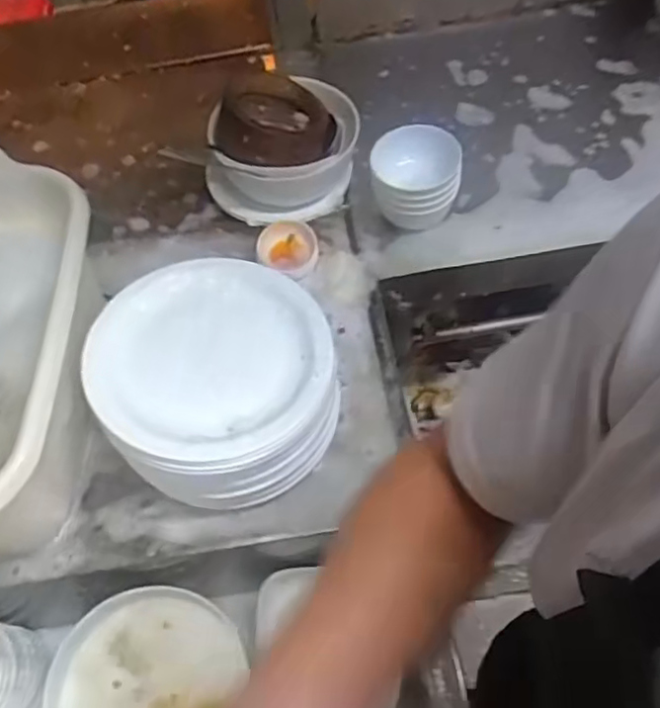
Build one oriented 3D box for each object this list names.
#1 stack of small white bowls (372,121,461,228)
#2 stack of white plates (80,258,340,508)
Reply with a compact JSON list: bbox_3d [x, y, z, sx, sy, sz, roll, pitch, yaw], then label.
[{"bbox_3d":[0.102,-0.216,0.791,0.100,0.095,0.086,-2,57,4],"label":"stack of small white bowls"},{"bbox_3d":[-0.108,0.026,0.654,0.220,0.128,0.227,-12,57,-3],"label":"stack of white plates"}]

